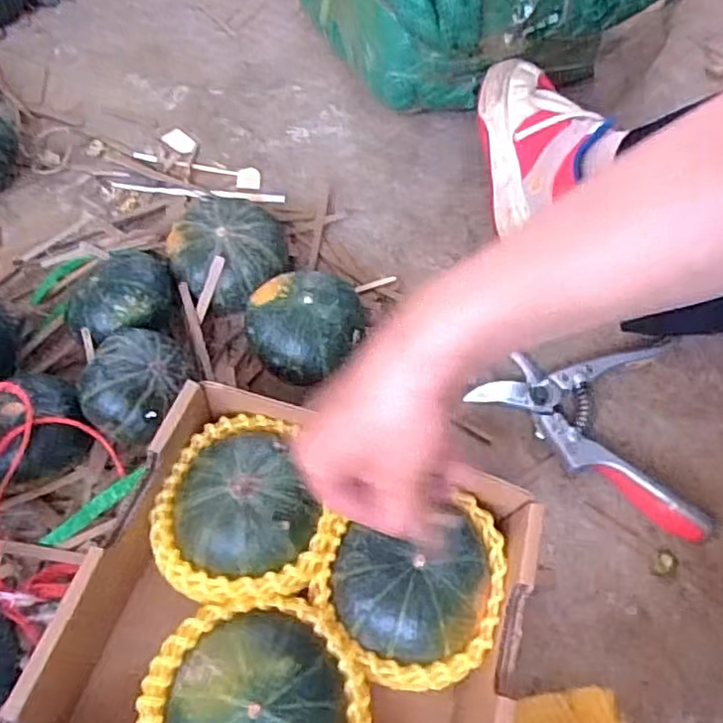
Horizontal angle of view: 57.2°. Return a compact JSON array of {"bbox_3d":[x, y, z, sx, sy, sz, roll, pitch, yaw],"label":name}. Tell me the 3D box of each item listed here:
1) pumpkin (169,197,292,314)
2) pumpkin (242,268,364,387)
[{"bbox_3d":[-0.102,-0.080,0.515,0.081,0.051,0.084,2,59,-4],"label":"pumpkin"},{"bbox_3d":[-0.041,-0.019,0.480,0.080,0.059,0.076,2,57,-3],"label":"pumpkin"}]

